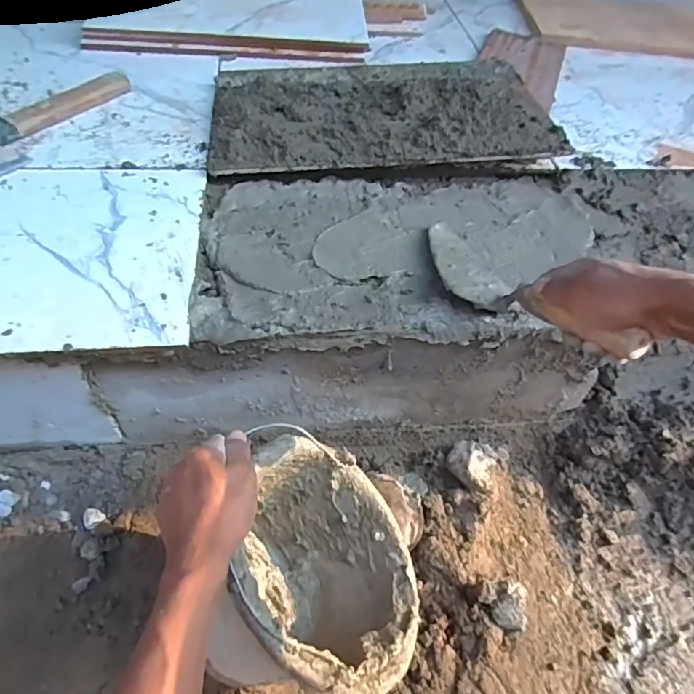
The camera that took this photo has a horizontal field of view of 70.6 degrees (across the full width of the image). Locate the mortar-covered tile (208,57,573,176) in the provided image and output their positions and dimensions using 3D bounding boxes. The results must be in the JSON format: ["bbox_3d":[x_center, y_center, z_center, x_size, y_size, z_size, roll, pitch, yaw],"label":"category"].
[{"bbox_3d":[0.051,-0.362,0.736,0.492,0.023,0.277,-5,53,-4],"label":"mortar-covered tile"}]

